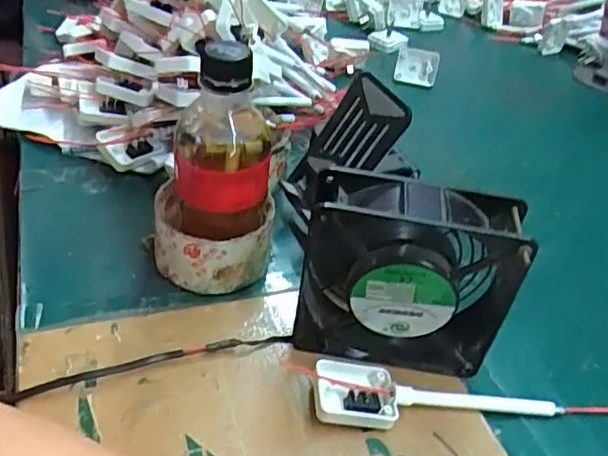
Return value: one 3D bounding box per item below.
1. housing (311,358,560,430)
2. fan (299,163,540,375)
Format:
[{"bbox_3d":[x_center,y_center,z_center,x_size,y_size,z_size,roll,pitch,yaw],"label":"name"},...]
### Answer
[{"bbox_3d":[0.081,0.101,0.359,0.152,0.021,0.040,3,41,-6],"label":"housing"},{"bbox_3d":[0.059,0.031,0.358,0.122,0.120,0.046,11,40,4],"label":"fan"}]

